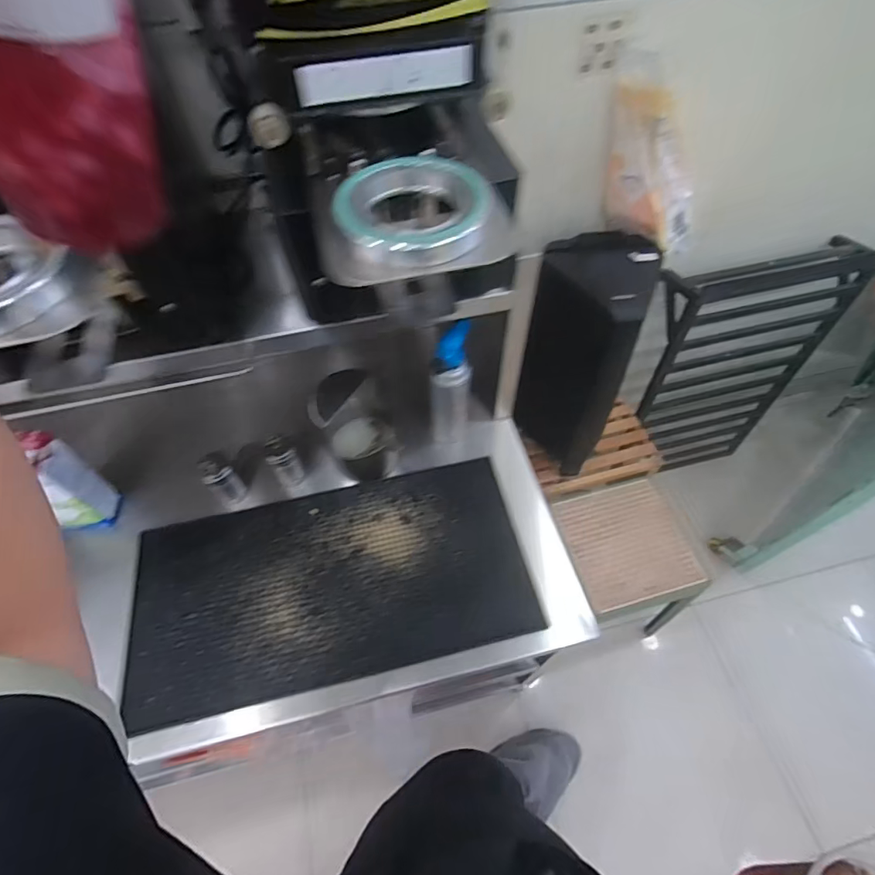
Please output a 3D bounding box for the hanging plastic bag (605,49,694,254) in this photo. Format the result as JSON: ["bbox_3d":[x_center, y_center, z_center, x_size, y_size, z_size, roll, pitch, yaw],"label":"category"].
[{"bbox_3d":[0.350,-0.477,0.835,0.153,0.320,0.061,7,53,39],"label":"hanging plastic bag"}]

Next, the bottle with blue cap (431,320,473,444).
[{"bbox_3d":[0.025,-0.083,0.816,0.067,0.262,0.081,6,58,6],"label":"bottle with blue cap"}]

